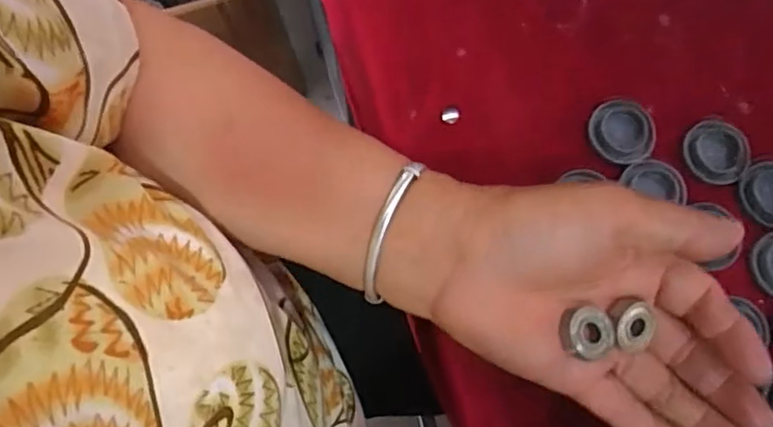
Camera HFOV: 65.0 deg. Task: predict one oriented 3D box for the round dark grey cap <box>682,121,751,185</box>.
[{"bbox_3d":[0.173,-0.032,0.319,0.030,0.008,0.033,0,79,1],"label":"round dark grey cap"}]

